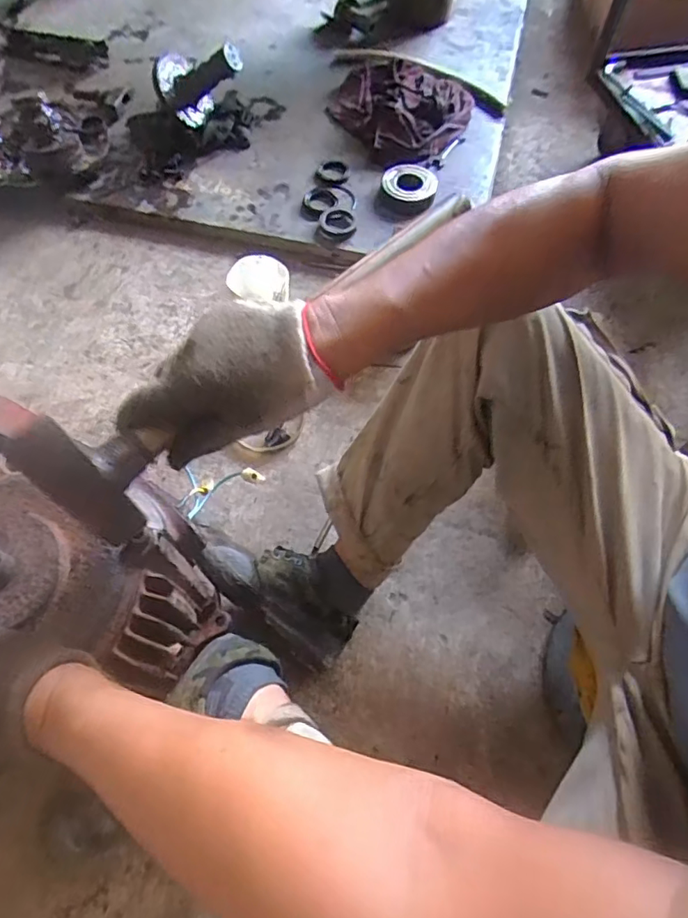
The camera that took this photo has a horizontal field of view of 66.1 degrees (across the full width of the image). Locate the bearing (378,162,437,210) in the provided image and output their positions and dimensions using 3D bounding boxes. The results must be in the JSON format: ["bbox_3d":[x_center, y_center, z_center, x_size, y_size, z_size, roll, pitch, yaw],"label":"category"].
[{"bbox_3d":[0.125,-0.524,1.011,0.101,0.035,0.113,20,65,9],"label":"bearing"}]

